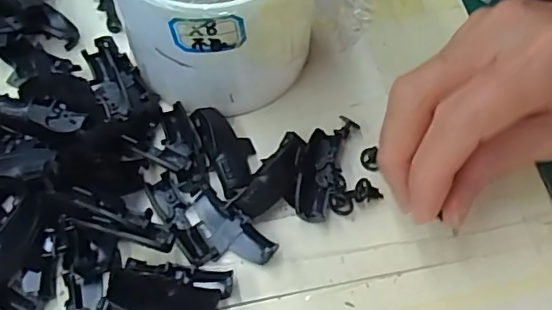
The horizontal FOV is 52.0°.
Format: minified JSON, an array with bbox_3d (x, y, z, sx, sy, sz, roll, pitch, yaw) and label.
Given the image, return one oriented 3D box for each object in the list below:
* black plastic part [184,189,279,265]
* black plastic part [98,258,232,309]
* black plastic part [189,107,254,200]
[{"bbox_3d":[-0.020,0.031,0.232,0.040,0.006,0.018,40,68,17],"label":"black plastic part"},{"bbox_3d":[-0.043,0.055,0.218,0.042,0.009,0.033,17,63,8],"label":"black plastic part"},{"bbox_3d":[-0.021,-0.004,0.248,0.021,0.008,0.041,-22,65,-12],"label":"black plastic part"}]

